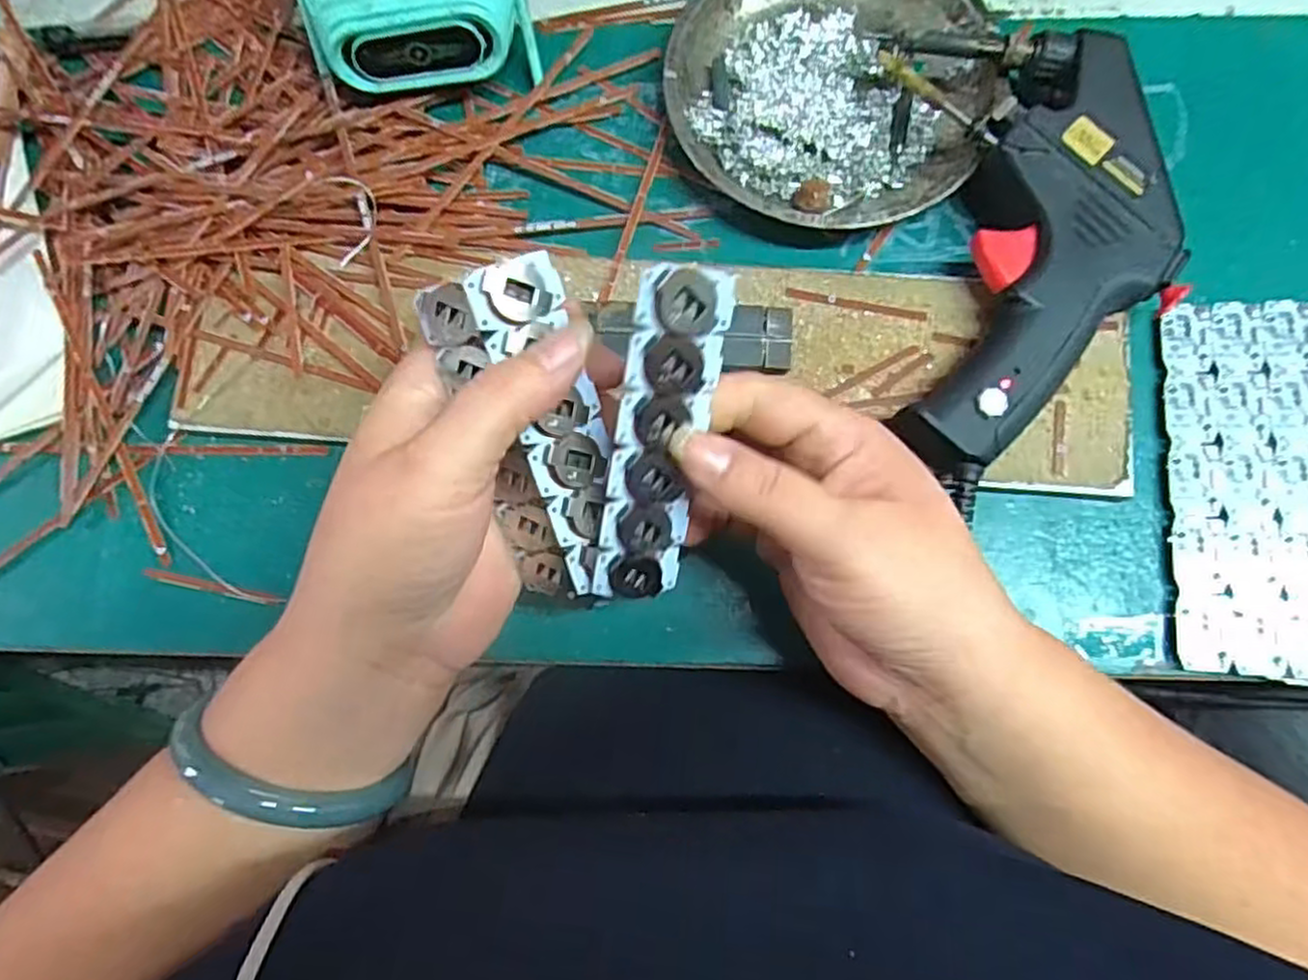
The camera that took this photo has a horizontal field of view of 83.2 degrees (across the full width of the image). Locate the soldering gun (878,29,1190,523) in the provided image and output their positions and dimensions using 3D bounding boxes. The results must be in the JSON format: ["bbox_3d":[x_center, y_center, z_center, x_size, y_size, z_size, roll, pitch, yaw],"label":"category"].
[{"bbox_3d":[0.151,-0.094,0.296,0.106,0.035,0.186,1,78,3],"label":"soldering gun"}]

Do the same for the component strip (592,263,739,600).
[{"bbox_3d":[0.002,-0.013,0.224,0.029,0.005,0.106,1,116,-19],"label":"component strip"}]

